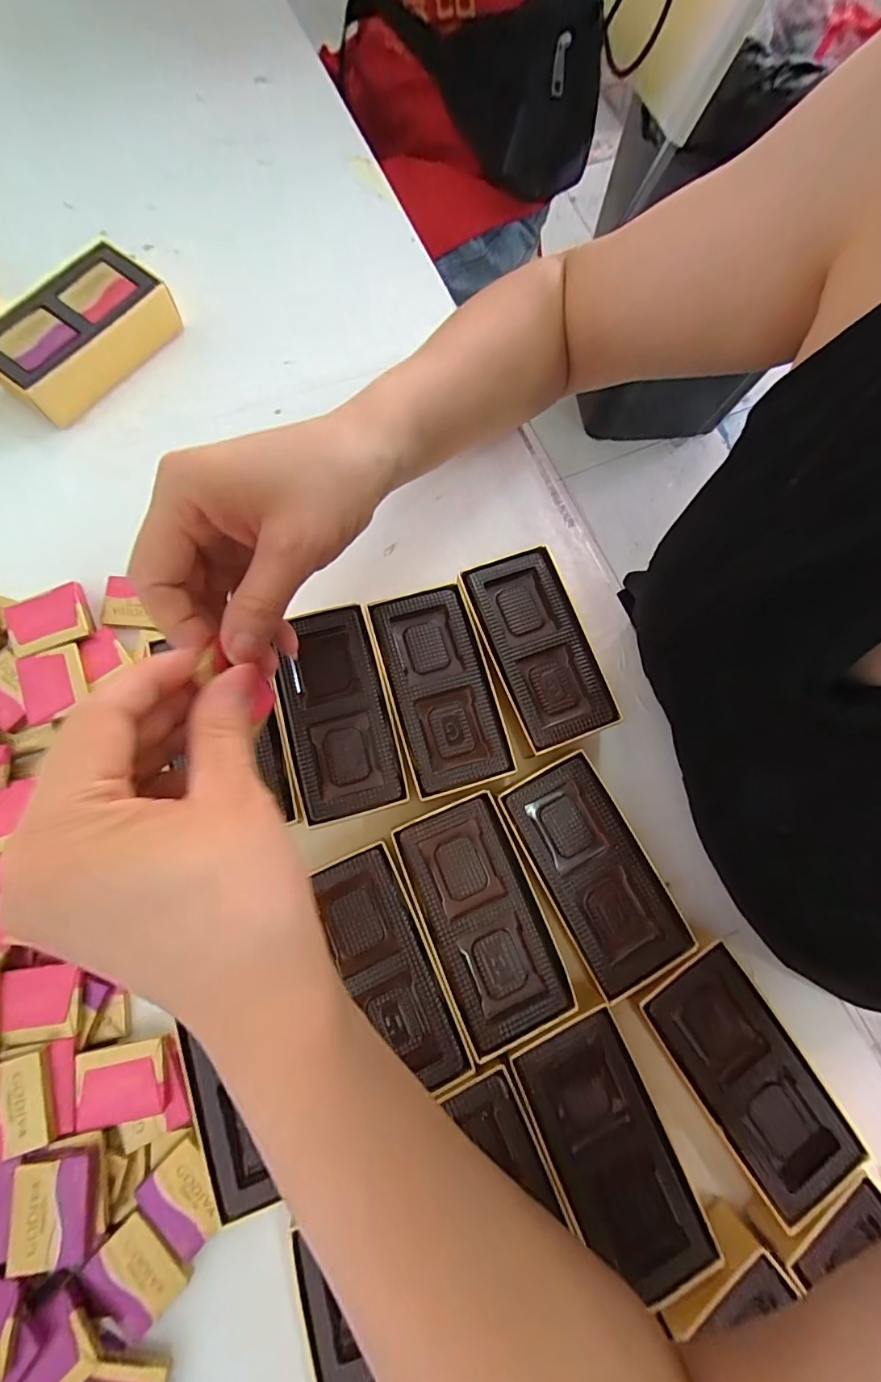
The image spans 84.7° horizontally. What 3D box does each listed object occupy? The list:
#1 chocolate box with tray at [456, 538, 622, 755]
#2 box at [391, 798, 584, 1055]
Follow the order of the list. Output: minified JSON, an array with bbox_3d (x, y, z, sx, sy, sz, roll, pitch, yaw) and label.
[{"bbox_3d":[0.057,-0.023,0.293,0.062,0.036,0.116,-17,79,-7],"label":"chocolate box with tray"},{"bbox_3d":[0.022,0.114,0.246,0.059,0.013,0.112,-21,79,-9],"label":"box"}]

